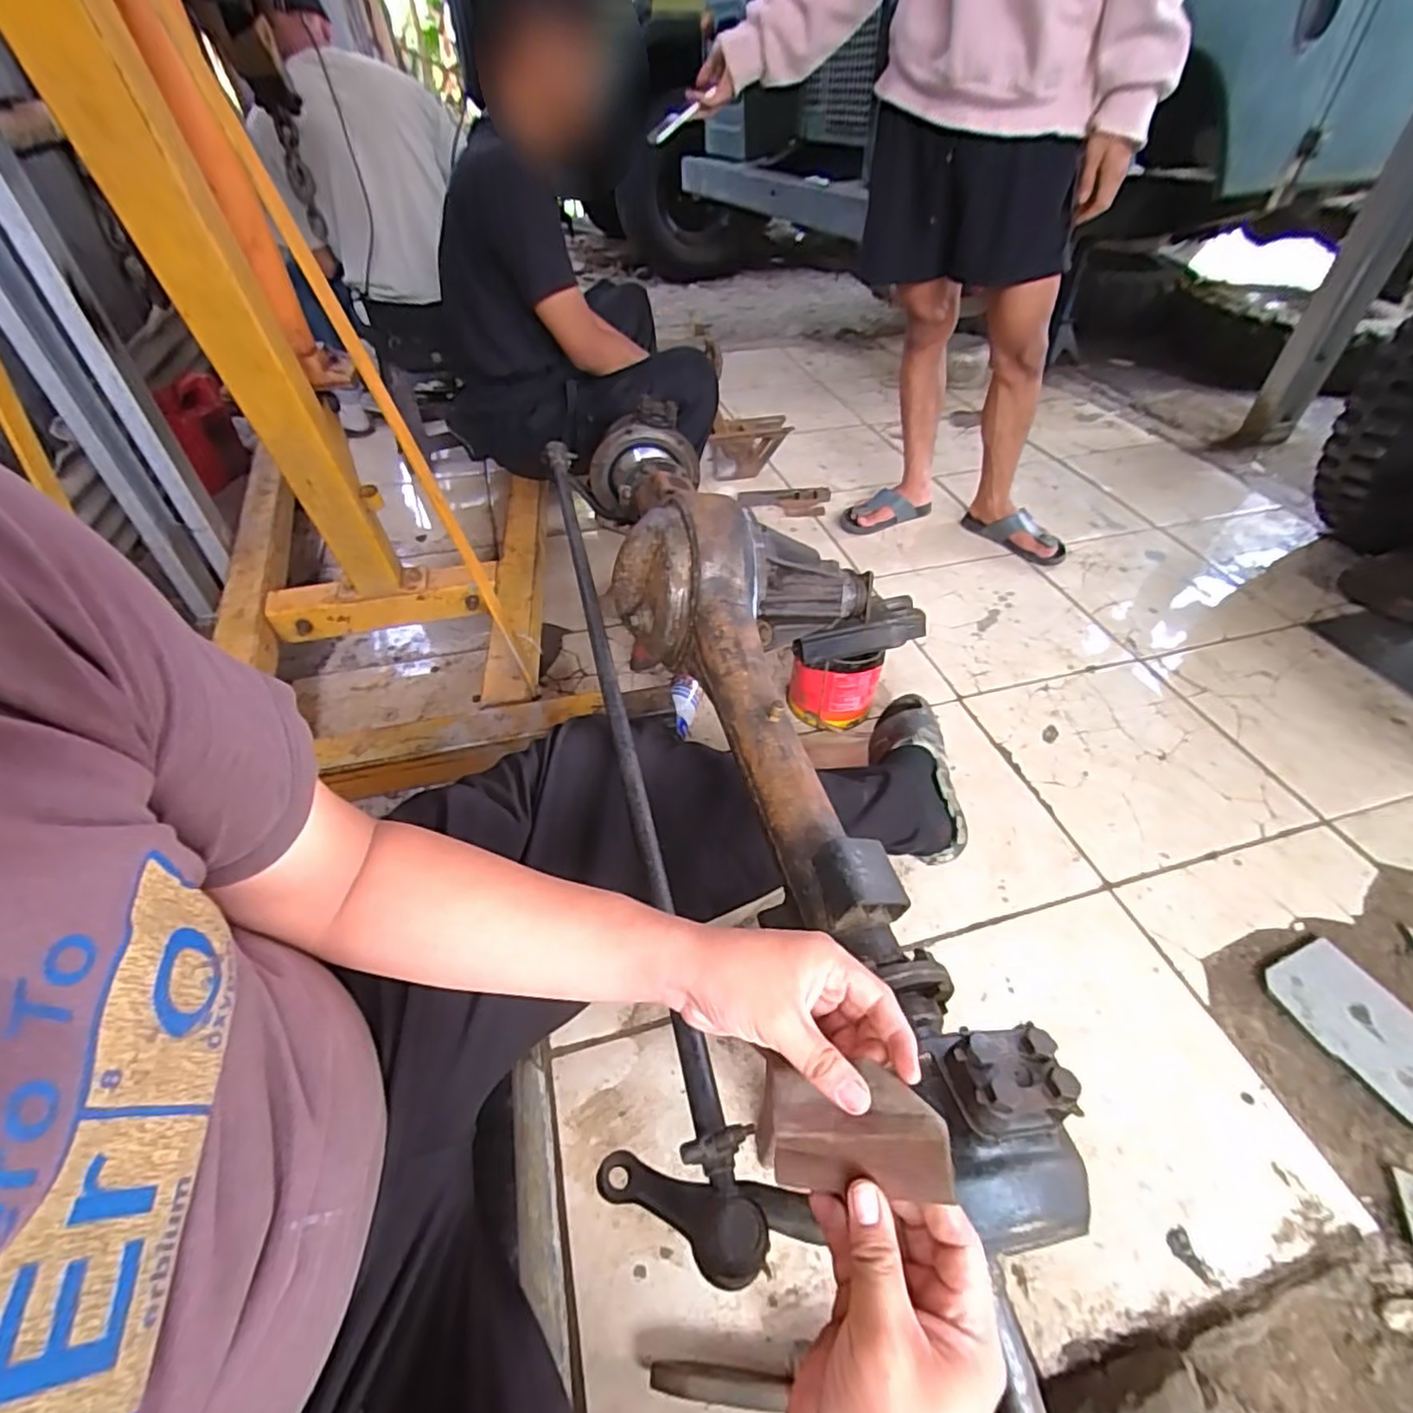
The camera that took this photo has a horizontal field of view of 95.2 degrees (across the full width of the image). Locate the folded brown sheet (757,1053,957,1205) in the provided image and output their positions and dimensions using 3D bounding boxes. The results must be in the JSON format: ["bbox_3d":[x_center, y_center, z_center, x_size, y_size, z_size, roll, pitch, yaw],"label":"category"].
[{"bbox_3d":[0.079,0.235,0.359,0.106,0.021,0.057,-12,40,27],"label":"folded brown sheet"}]

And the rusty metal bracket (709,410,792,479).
[{"bbox_3d":[0.119,-0.718,1.788,0.226,0.154,0.064,-7,46,-5],"label":"rusty metal bracket"}]

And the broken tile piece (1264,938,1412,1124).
[{"bbox_3d":[0.809,0.390,0.793,0.141,0.011,0.189,-19,48,-17],"label":"broken tile piece"}]

